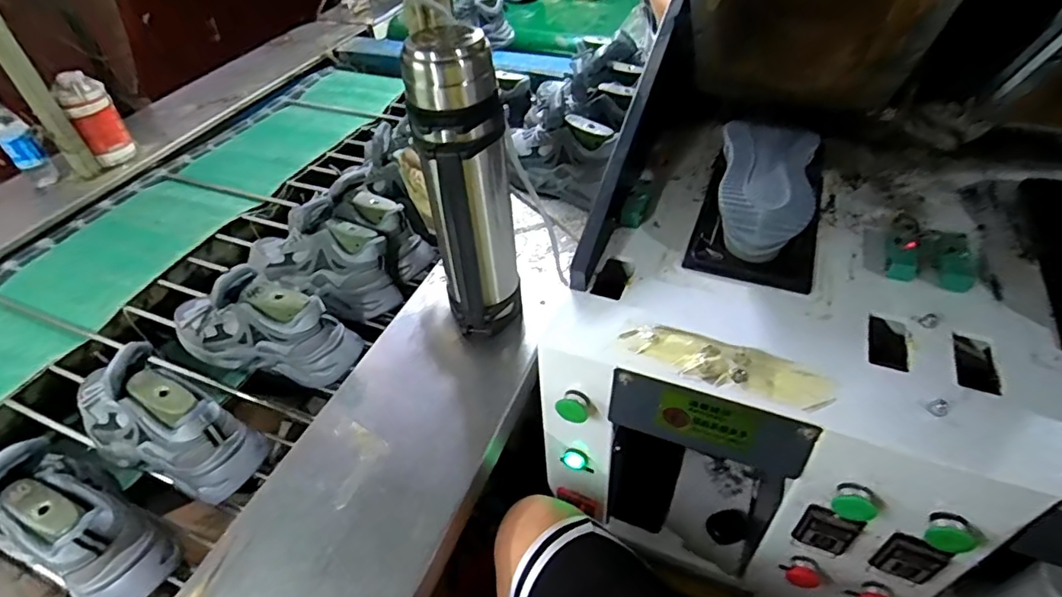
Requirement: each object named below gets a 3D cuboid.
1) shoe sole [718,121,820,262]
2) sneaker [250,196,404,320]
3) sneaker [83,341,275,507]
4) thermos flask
[{"bbox_3d":[0.301,-0.146,0.731,0.120,0.081,0.263,14,46,17],"label":"shoe sole"},{"bbox_3d":[-0.343,-0.068,0.921,0.278,0.146,0.119,16,46,18],"label":"sneaker"},{"bbox_3d":[-0.471,0.146,0.695,0.248,0.134,0.098,18,48,19],"label":"sneaker"},{"bbox_3d":[-0.075,-0.121,0.735,0.118,0.404,0.108,-8,45,-6],"label":"thermos flask"}]

